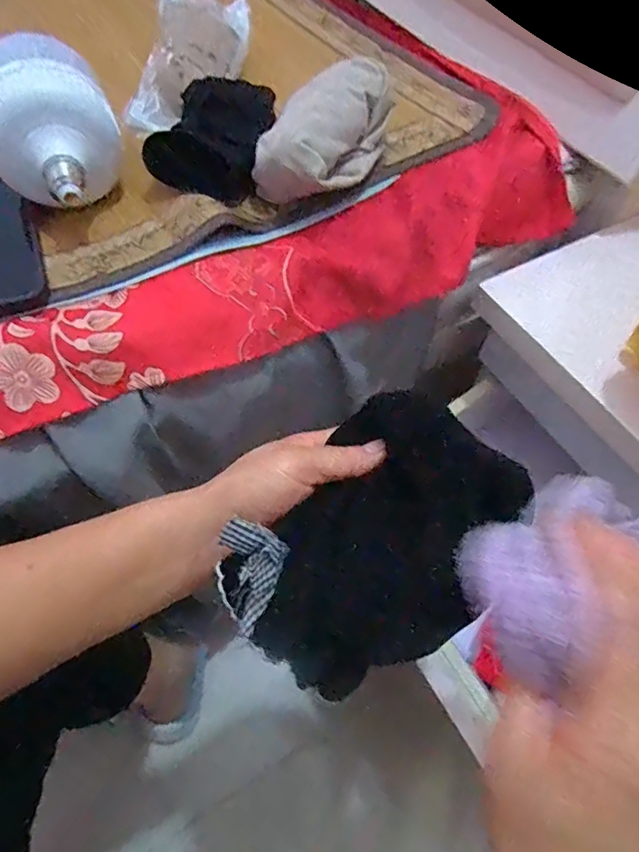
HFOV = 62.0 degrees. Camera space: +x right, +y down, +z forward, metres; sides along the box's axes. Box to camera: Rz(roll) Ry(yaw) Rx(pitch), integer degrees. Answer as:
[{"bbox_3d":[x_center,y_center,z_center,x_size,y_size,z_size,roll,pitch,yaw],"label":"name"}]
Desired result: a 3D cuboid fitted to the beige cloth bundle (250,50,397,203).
[{"bbox_3d":[0.001,-0.221,0.408,0.075,0.067,0.128,23,59,11],"label":"beige cloth bundle"}]

